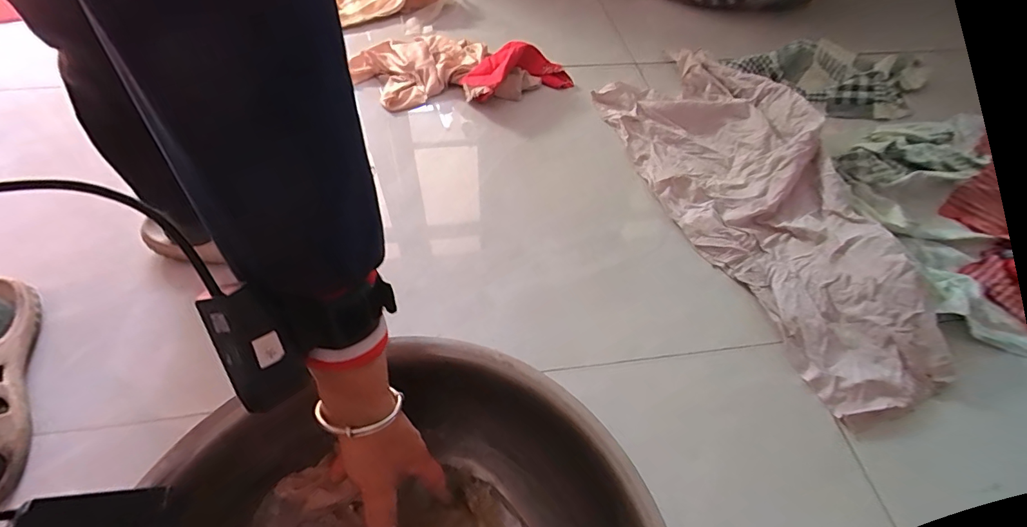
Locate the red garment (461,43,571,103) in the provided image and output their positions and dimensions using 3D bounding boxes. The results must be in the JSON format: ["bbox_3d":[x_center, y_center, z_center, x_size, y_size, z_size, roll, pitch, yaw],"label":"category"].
[{"bbox_3d":[0.002,-0.341,0.785,0.193,0.053,0.104,-23,57,-19],"label":"red garment"}]

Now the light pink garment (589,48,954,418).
[{"bbox_3d":[0.350,-0.112,0.638,0.259,0.071,0.627,-13,55,-12],"label":"light pink garment"}]

